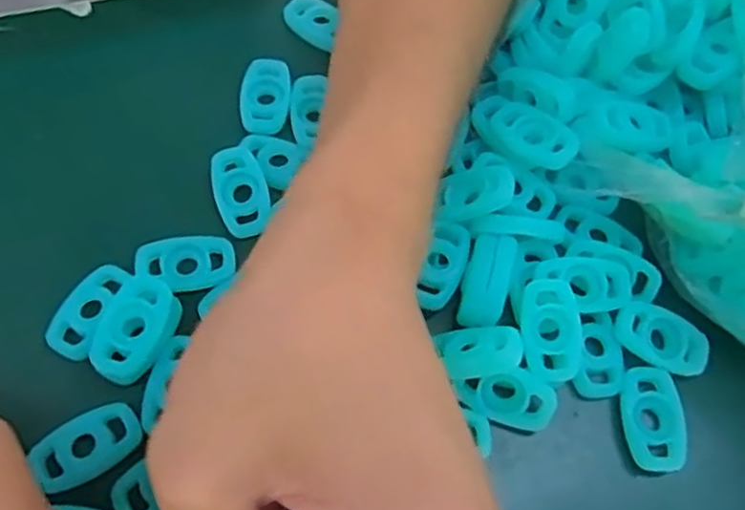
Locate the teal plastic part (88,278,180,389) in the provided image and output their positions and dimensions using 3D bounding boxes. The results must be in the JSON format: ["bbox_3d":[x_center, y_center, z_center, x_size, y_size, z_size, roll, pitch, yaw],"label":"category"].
[{"bbox_3d":[-0.074,0.023,0.214,0.020,0.008,0.034,17,64,4],"label":"teal plastic part"}]

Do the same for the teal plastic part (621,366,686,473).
[{"bbox_3d":[0.088,0.051,0.214,0.017,0.004,0.031,1,64,-4],"label":"teal plastic part"}]

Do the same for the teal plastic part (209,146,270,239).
[{"bbox_3d":[-0.046,-0.022,0.238,0.018,0.008,0.031,-16,66,-11],"label":"teal plastic part"}]

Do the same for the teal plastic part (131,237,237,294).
[{"bbox_3d":[-0.062,0.002,0.226,0.031,0.004,0.017,-6,64,-7],"label":"teal plastic part"}]

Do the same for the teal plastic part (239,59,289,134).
[{"bbox_3d":[-0.041,-0.060,0.258,0.018,0.004,0.032,2,64,-3],"label":"teal plastic part"}]

